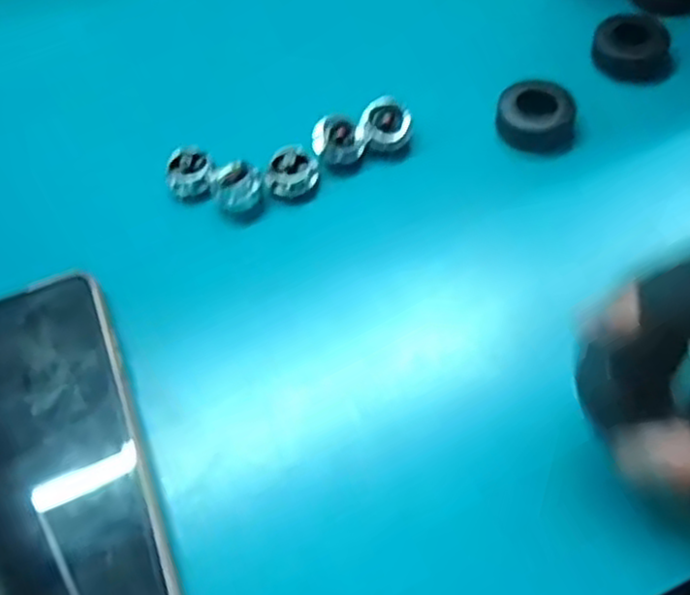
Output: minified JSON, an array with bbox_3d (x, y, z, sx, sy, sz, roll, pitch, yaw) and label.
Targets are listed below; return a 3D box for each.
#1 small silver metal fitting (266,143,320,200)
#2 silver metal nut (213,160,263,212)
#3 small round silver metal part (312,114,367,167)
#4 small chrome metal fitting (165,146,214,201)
[{"bbox_3d":[-0.026,-0.062,0.365,0.024,0.014,0.024,-2,61,4],"label":"small silver metal fitting"},{"bbox_3d":[-0.051,-0.052,0.359,0.023,0.016,0.020,-21,62,-6],"label":"silver metal nut"},{"bbox_3d":[-0.004,-0.077,0.372,0.025,0.017,0.021,32,69,21],"label":"small round silver metal part"},{"bbox_3d":[-0.077,-0.062,0.369,0.023,0.014,0.024,-2,61,4],"label":"small chrome metal fitting"}]

